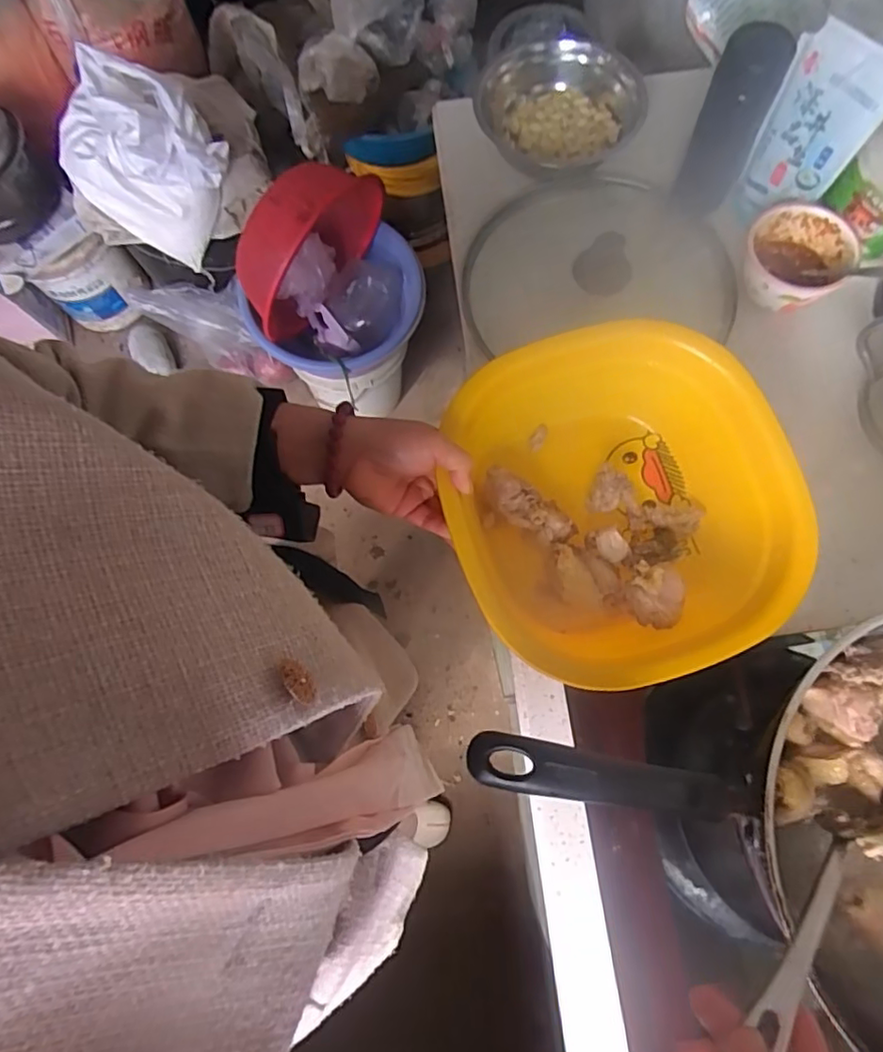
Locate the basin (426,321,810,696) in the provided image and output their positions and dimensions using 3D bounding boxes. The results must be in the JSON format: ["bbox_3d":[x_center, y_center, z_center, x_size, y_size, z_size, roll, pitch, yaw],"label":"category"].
[{"bbox_3d":[0.149,-0.014,0.492,0.250,0.125,0.264,-19,73,-4],"label":"basin"}]

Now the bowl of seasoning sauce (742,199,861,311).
[{"bbox_3d":[0.388,-0.290,0.649,0.108,0.058,0.117,-1,73,2],"label":"bowl of seasoning sauce"}]

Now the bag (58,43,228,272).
[{"bbox_3d":[-0.589,-0.731,1.133,0.262,0.341,0.275,-39,76,-9],"label":"bag"}]

